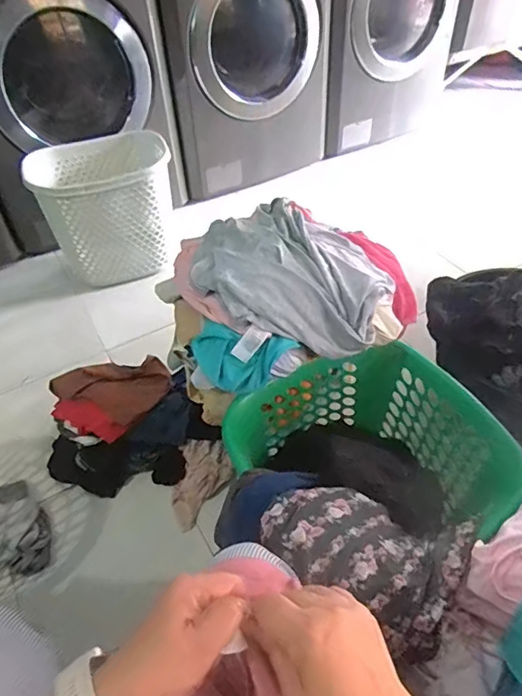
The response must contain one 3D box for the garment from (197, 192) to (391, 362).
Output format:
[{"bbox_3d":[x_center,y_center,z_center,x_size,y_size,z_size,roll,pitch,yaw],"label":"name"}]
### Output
[{"bbox_3d":[0.051,-0.124,0.865,0.317,0.132,0.251,13,49,15],"label":"garment"}]

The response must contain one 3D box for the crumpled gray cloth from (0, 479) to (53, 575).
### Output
[{"bbox_3d":[-0.550,0.397,1.127,0.114,0.062,0.234,-28,52,-21],"label":"crumpled gray cloth"}]

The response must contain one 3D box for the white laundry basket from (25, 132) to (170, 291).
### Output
[{"bbox_3d":[-0.510,-0.474,1.685,0.415,0.397,0.344,-17,48,-12],"label":"white laundry basket"}]

